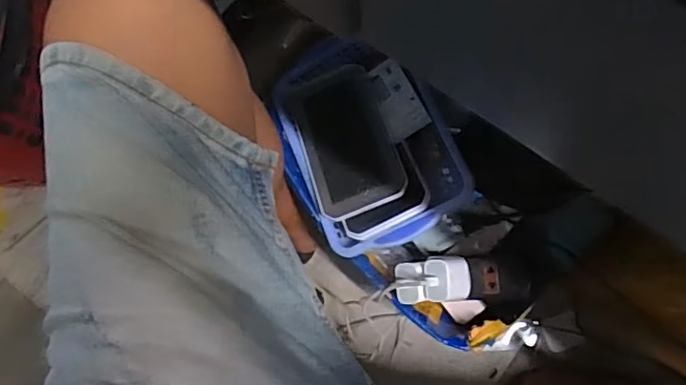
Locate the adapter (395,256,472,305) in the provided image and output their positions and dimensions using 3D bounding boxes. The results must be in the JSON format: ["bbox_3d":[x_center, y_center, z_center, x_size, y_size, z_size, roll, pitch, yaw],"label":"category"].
[{"bbox_3d":[0.095,0.091,0.578,0.077,0.038,0.046,-5,83,2],"label":"adapter"}]

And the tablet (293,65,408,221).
[{"bbox_3d":[0.003,-0.057,0.607,0.096,0.007,0.166,-23,67,11],"label":"tablet"}]

